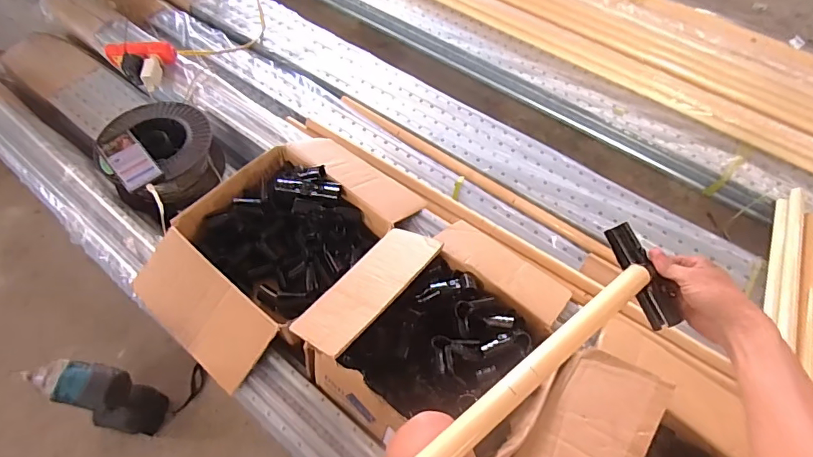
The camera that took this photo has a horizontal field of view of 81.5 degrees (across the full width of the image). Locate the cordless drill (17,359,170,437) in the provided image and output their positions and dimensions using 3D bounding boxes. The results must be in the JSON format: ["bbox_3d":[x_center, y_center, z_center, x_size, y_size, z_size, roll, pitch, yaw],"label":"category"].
[{"bbox_3d":[-0.517,0.299,0.824,0.135,0.254,0.074,12,57,7],"label":"cordless drill"}]

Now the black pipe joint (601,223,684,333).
[{"bbox_3d":[0.282,0.055,0.561,0.032,0.023,0.129,-18,75,-12],"label":"black pipe joint"}]

